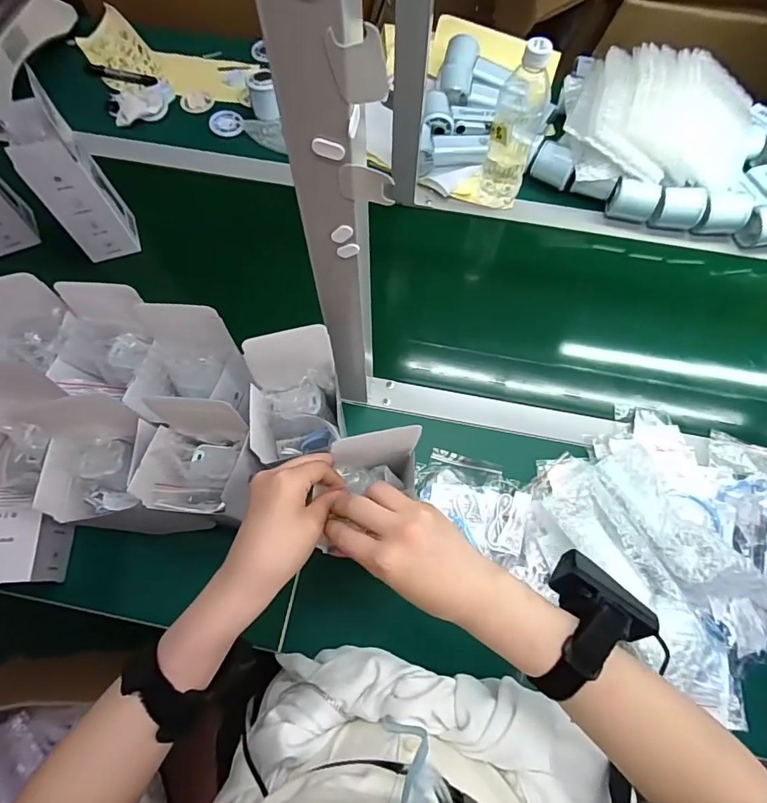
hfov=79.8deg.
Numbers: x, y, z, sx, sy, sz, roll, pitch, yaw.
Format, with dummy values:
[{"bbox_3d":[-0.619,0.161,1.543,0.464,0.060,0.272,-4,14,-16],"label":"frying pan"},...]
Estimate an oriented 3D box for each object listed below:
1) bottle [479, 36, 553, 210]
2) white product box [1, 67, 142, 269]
[{"bbox_3d":[0.179,-0.372,0.633,0.068,0.221,0.060,17,71,6],"label":"bottle"},{"bbox_3d":[-0.411,-0.287,0.605,0.082,0.203,0.075,-30,73,-10],"label":"white product box"}]

